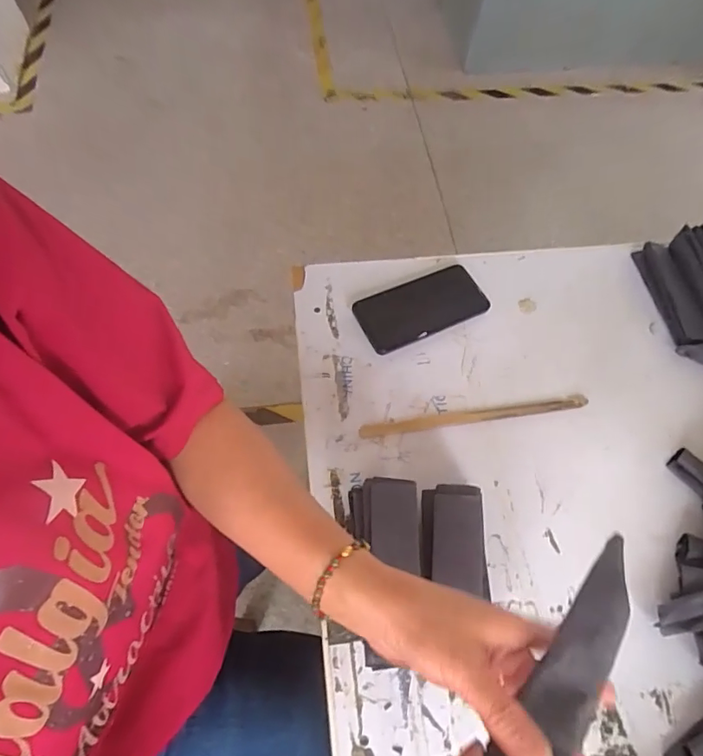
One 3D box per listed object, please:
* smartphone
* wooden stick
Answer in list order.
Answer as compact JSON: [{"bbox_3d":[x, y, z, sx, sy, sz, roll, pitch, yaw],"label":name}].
[{"bbox_3d":[0.088,-0.090,0.628,0.164,0.016,0.079,-24,67,-14],"label":"smartphone"},{"bbox_3d":[0.143,0.043,0.571,0.266,0.010,0.014,-7,64,-6],"label":"wooden stick"}]

